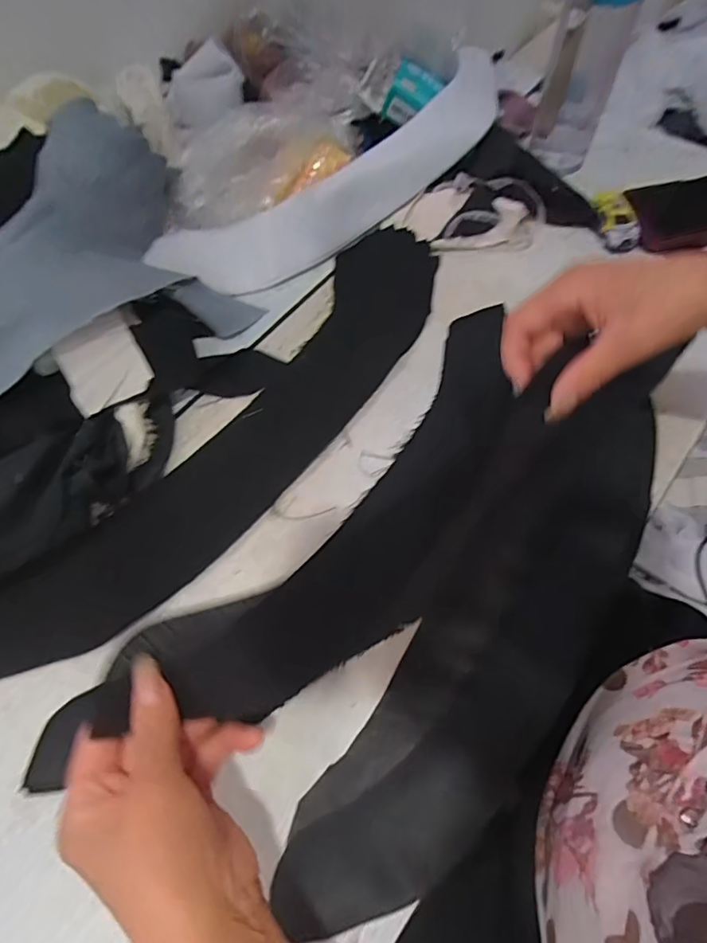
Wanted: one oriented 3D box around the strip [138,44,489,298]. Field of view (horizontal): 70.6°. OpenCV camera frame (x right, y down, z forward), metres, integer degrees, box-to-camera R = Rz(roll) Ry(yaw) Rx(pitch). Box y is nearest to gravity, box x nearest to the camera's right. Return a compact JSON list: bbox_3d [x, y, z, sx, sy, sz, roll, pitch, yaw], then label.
[{"bbox_3d":[0.006,-0.300,0.504,0.442,0.053,0.098,-41,69,-16],"label":"strip"}]

